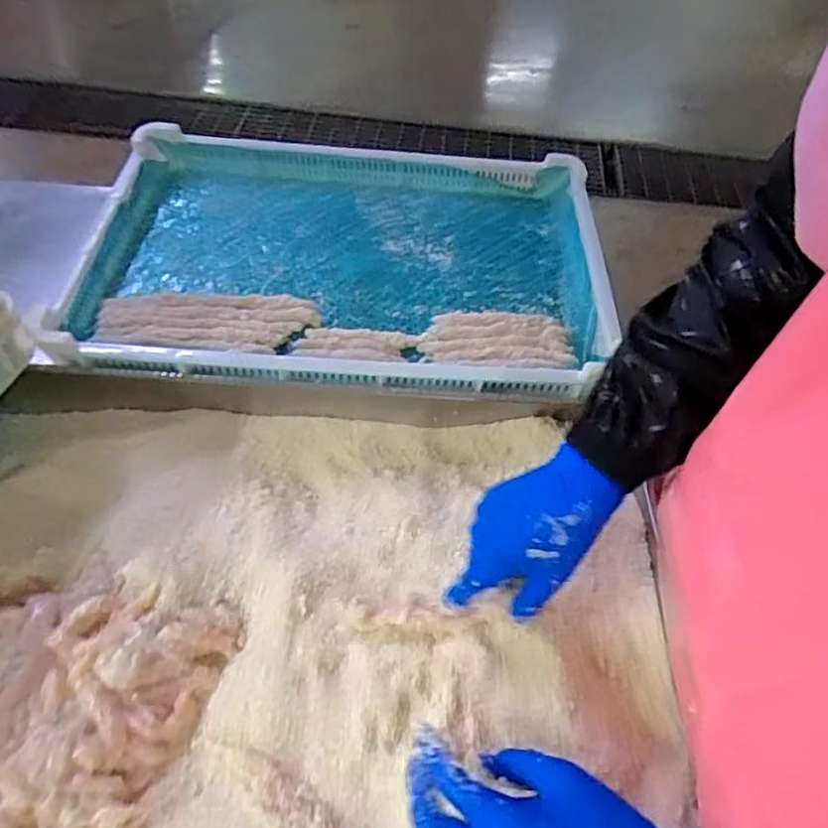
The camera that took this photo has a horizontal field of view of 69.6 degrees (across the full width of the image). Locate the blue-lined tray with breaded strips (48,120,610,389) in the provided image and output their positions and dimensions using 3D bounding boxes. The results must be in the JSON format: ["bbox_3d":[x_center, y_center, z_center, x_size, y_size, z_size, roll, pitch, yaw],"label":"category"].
[{"bbox_3d":[-0.077,-0.191,0.716,0.588,0.055,0.399,5,54,-1],"label":"blue-lined tray with breaded strips"}]

